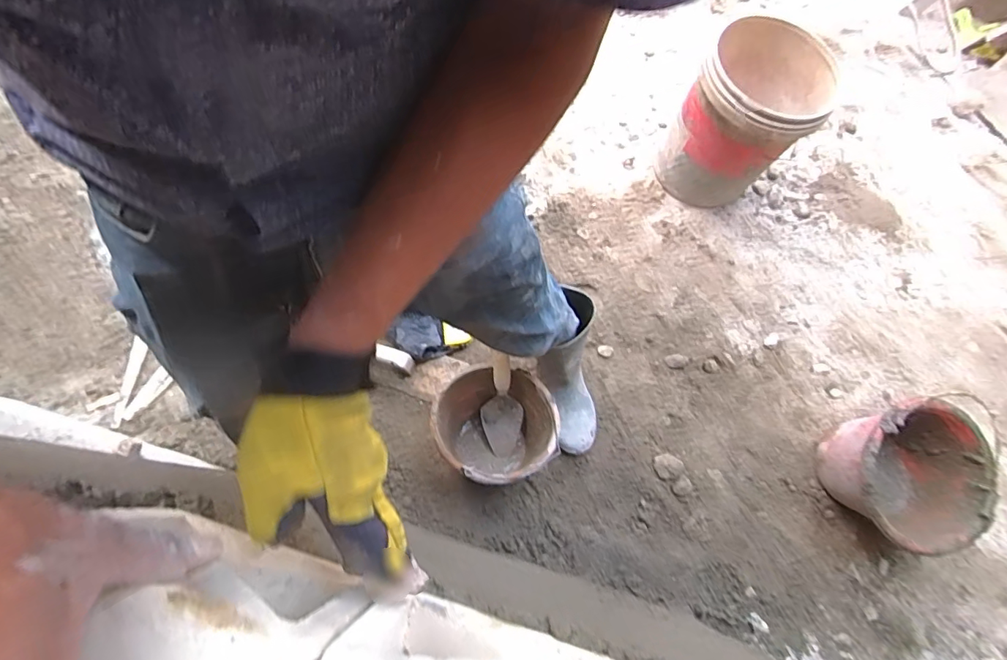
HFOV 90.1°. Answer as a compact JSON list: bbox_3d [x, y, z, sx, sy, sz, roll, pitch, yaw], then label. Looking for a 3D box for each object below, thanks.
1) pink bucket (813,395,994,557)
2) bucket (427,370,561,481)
[{"bbox_3d":[0.802,0.297,1.004,0.255,0.212,0.256,1,71,-3],"label":"pink bucket"},{"bbox_3d":[-0.007,0.208,1.048,0.226,0.184,0.231,1,71,-3],"label":"bucket"}]

